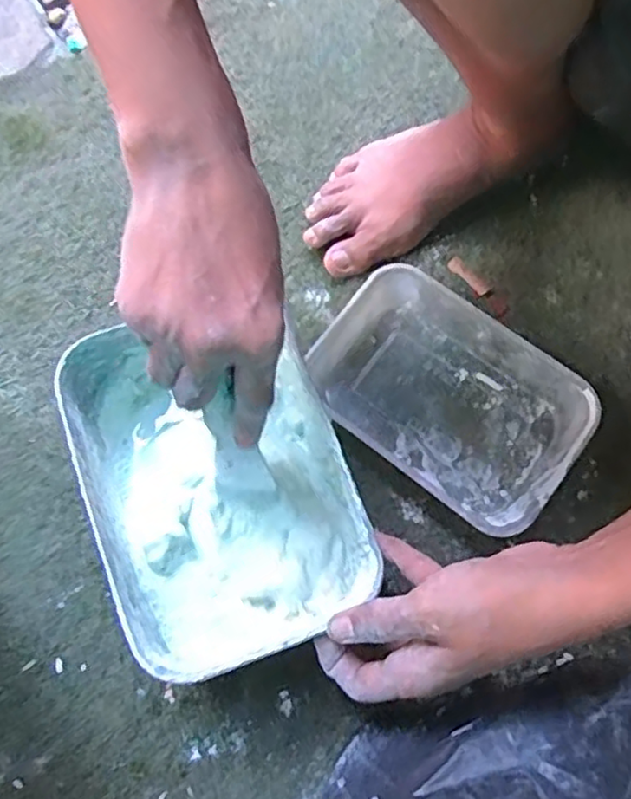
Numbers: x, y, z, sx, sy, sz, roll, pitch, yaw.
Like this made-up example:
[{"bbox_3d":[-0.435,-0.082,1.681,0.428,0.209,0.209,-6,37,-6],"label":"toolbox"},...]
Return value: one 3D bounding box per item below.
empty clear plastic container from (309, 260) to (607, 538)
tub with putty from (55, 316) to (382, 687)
[{"bbox_3d":[0.087,-0.004,0.436,0.171,0.040,0.110,40,75,12],"label":"empty clear plastic container"},{"bbox_3d":[-0.056,0.046,0.387,0.140,0.076,0.200,-17,73,-6],"label":"tub with putty"}]

